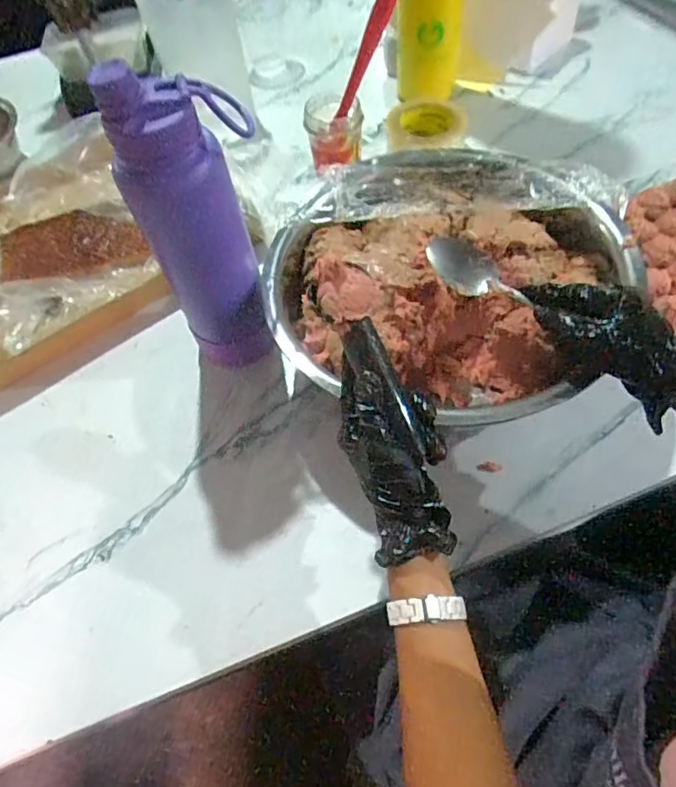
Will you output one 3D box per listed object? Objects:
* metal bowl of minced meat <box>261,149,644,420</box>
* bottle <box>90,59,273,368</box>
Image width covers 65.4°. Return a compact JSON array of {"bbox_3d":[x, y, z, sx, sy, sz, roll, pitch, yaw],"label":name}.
[{"bbox_3d":[0.097,-0.111,0.545,0.300,0.109,0.331,26,65,18],"label":"metal bowl of minced meat"},{"bbox_3d":[-0.116,-0.139,0.486,0.102,0.290,0.092,-6,58,3],"label":"bottle"}]

